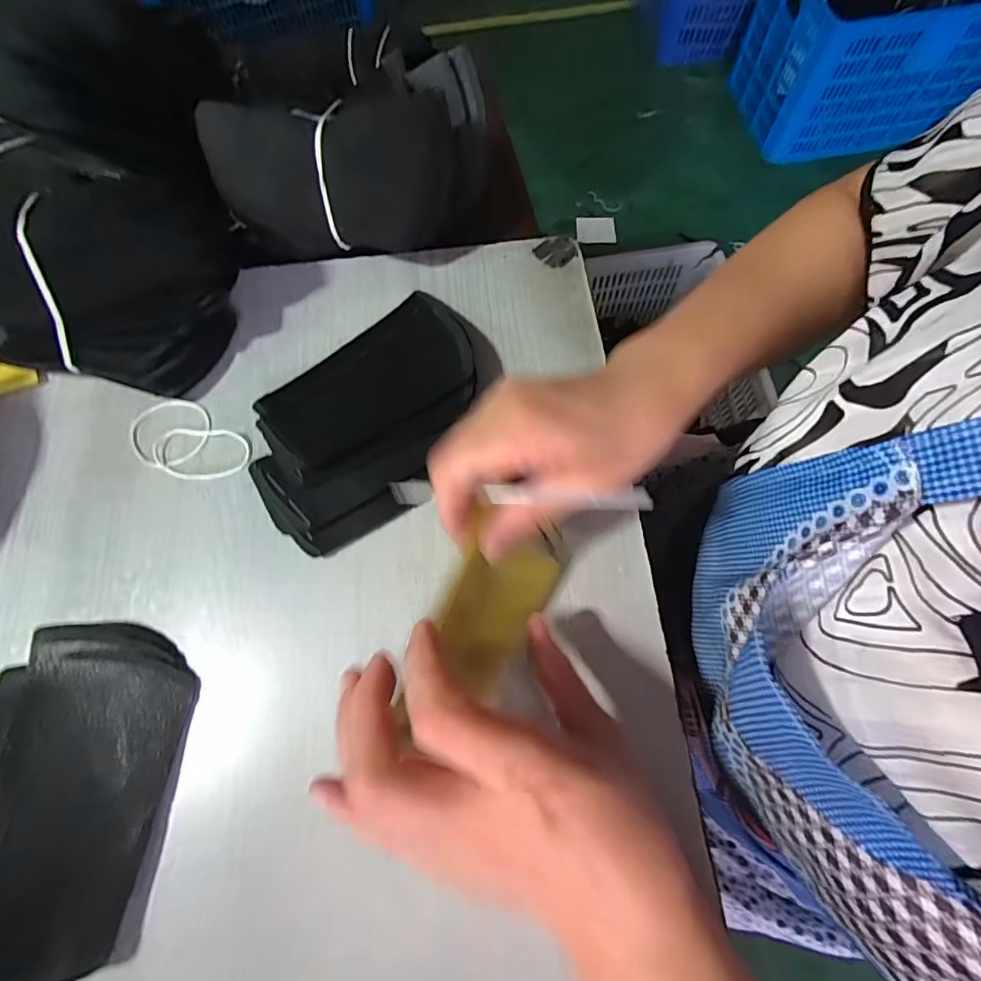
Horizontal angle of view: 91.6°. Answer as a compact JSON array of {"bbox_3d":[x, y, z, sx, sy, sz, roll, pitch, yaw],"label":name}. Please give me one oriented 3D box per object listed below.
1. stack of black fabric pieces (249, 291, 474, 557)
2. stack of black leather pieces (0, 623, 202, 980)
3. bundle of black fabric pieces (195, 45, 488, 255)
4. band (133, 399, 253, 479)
[{"bbox_3d":[-0.079,-0.052,0.313,0.171,0.017,0.119,-41,74,-11],"label":"stack of black fabric pieces"},{"bbox_3d":[-0.229,0.174,0.225,0.121,0.040,0.208,2,70,3],"label":"stack of black leather pieces"},{"bbox_3d":[-0.095,-0.231,0.344,0.181,0.088,0.091,-3,70,2],"label":"bundle of black fabric pieces"},{"bbox_3d":[-0.201,-0.031,0.318,0.082,0.006,0.049,32,75,13],"label":"band"}]

